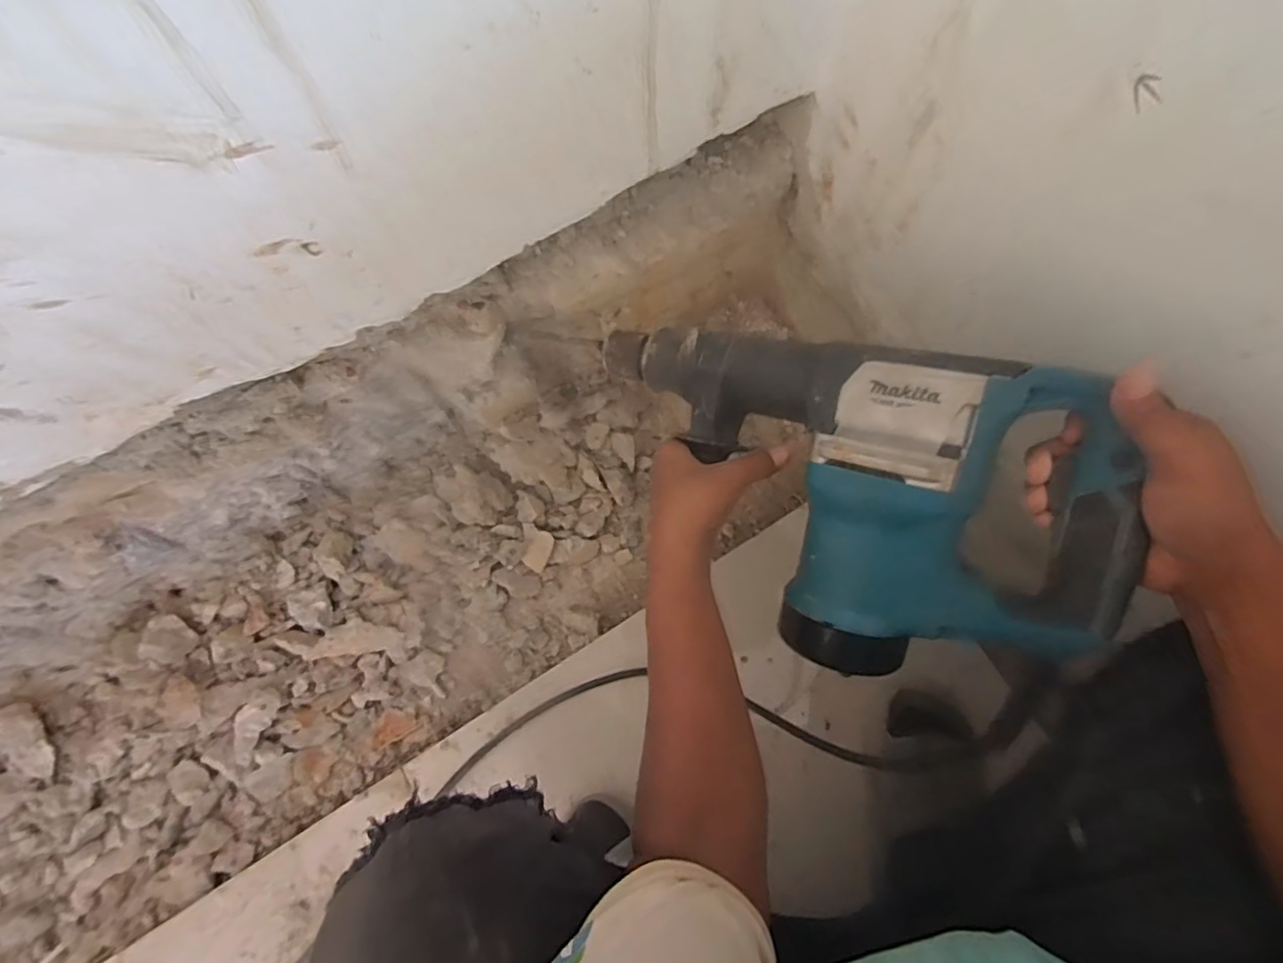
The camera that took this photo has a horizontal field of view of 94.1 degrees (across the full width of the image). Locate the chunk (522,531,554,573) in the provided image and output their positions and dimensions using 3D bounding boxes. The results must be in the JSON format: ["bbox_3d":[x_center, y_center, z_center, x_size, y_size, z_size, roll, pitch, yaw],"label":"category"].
[{"bbox_3d":[-0.118,0.081,0.695,0.025,0.012,0.045,24,77,6],"label":"chunk"}]

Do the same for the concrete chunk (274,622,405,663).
[{"bbox_3d":[-0.329,0.175,0.656,0.132,0.020,0.040,3,76,1],"label":"concrete chunk"}]

